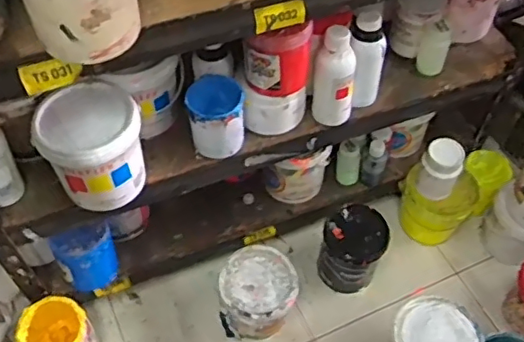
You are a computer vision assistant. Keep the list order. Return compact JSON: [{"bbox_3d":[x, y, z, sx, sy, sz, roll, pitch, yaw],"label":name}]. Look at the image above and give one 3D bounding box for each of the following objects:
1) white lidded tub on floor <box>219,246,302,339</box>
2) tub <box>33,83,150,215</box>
[{"bbox_3d":[-0.009,0.214,0.985,0.120,0.136,0.122,1,55,-1],"label":"white lidded tub on floor"},{"bbox_3d":[-0.217,-0.032,0.750,0.122,0.120,0.118,1,55,-1],"label":"tub"}]

